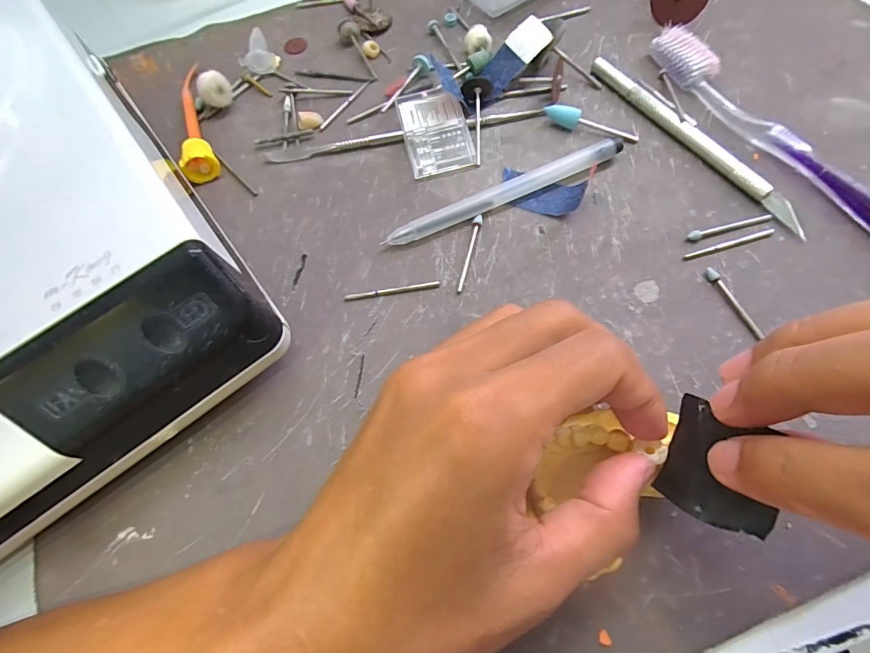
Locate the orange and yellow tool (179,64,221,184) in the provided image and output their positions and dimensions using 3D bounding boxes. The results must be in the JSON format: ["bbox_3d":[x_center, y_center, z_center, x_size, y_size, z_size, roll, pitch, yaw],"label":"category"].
[{"bbox_3d":[-0.131,-0.117,0.232,0.015,0.015,0.086,-15,69,-3],"label":"orange and yellow tool"}]

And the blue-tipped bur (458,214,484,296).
[{"bbox_3d":[0.016,-0.035,0.199,0.004,0.004,0.042,15,71,8],"label":"blue-tipped bur"}]

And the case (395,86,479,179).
[{"bbox_3d":[0.000,-0.105,0.223,0.033,0.011,0.049,-14,69,-2],"label":"case"}]

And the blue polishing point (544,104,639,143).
[{"bbox_3d":[0.081,-0.105,0.220,0.049,0.010,0.008,20,72,10],"label":"blue polishing point"}]

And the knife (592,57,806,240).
[{"bbox_3d":[0.130,-0.096,0.215,0.007,0.009,0.134,-35,72,-10],"label":"knife"}]

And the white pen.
[{"bbox_3d":[0.034,-0.066,0.208,0.123,0.009,0.011,-24,70,-6],"label":"white pen"}]

